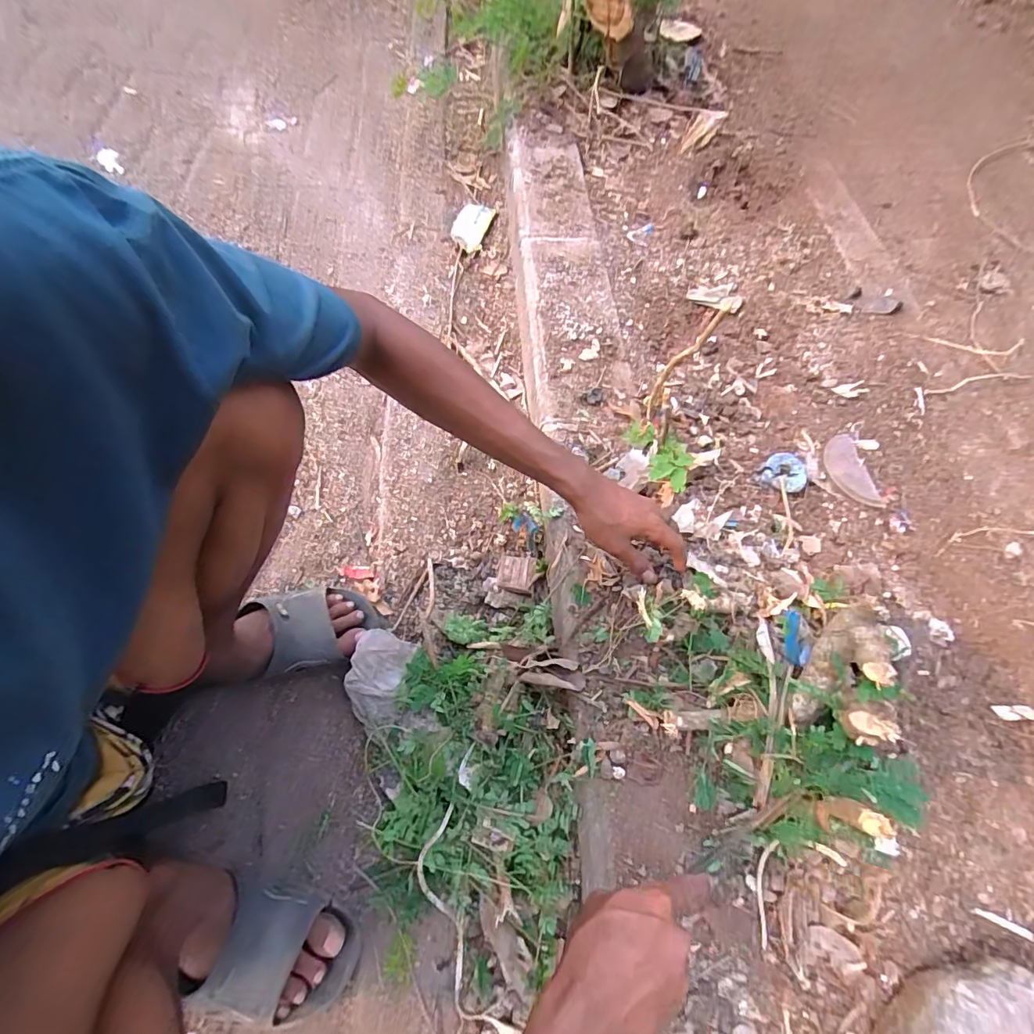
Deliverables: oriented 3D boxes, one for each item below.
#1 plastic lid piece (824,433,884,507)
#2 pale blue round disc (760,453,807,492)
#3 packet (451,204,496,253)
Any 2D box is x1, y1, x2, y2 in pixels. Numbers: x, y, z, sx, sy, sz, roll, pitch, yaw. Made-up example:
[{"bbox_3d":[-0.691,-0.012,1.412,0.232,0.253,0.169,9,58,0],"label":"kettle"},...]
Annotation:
[{"bbox_3d":[0.464,-0.065,0.688,0.061,0.006,0.113,-8,65,-7],"label":"plastic lid piece"},{"bbox_3d":[0.366,-0.061,0.665,0.057,0.010,0.050,25,89,7],"label":"pale blue round disc"},{"bbox_3d":[-0.105,-0.631,1.067,0.073,0.015,0.150,18,65,3],"label":"packet"}]

